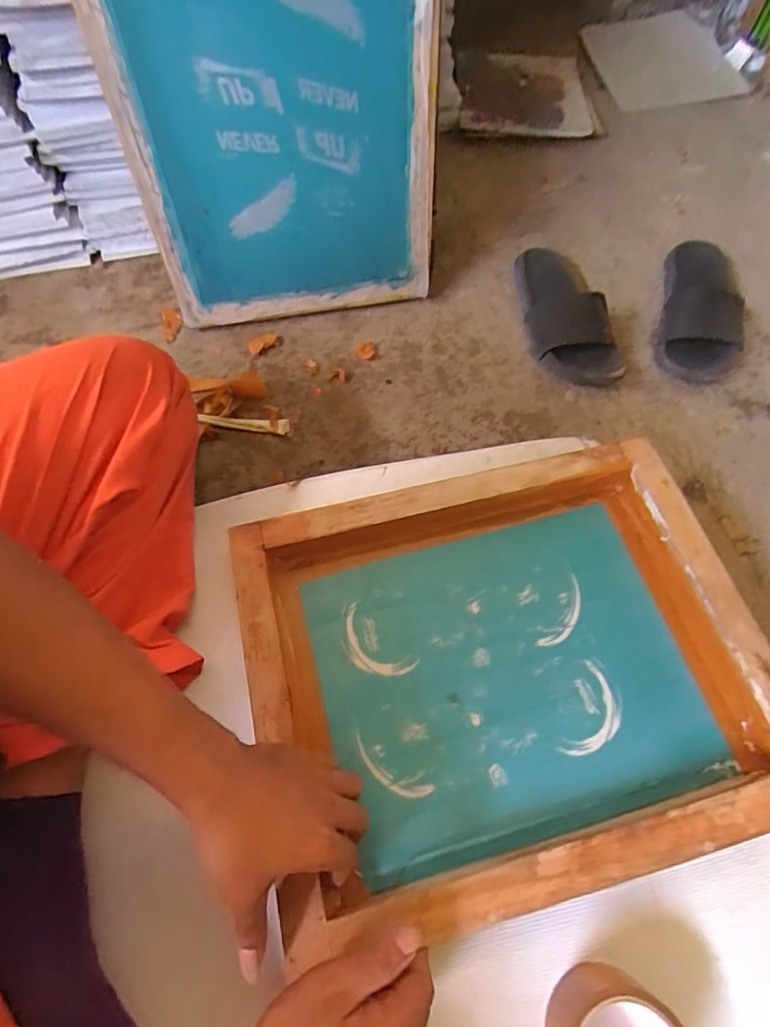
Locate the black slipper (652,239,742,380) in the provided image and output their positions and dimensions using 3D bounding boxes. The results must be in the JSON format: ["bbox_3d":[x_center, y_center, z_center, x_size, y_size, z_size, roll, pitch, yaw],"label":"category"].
[{"bbox_3d":[0.471,-0.302,0.755,0.112,0.056,0.241,14,67,8],"label":"black slipper"}]

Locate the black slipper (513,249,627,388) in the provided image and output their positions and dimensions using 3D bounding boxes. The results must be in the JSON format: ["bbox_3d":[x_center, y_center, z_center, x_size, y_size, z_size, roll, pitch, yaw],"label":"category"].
[{"bbox_3d":[0.257,-0.302,0.744,0.103,0.066,0.263,-11,66,-3],"label":"black slipper"}]

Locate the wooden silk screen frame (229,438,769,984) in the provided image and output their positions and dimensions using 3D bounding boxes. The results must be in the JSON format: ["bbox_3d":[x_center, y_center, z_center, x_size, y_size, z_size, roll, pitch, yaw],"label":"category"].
[{"bbox_3d":[0.110,0.135,0.475,0.449,0.053,0.358,-13,66,-4],"label":"wooden silk screen frame"}]

